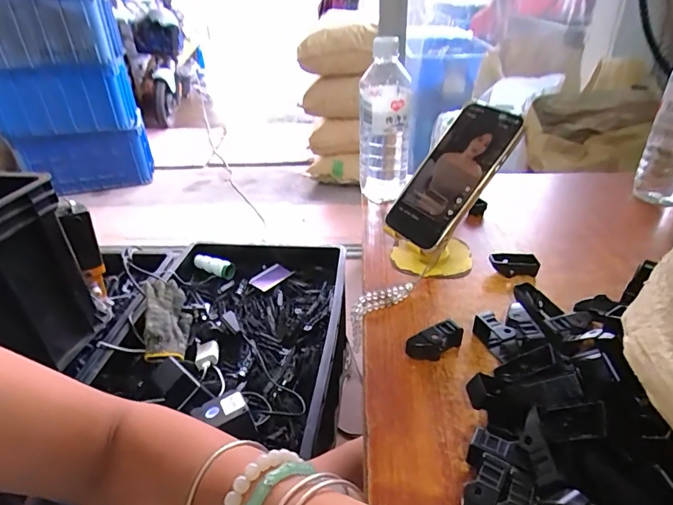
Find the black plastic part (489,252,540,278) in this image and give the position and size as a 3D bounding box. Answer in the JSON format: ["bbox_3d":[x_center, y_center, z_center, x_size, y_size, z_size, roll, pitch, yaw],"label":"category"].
[{"bbox_3d":[0.191,0.013,0.462,0.049,0.016,0.025,8,34,16],"label":"black plastic part"}]

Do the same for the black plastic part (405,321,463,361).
[{"bbox_3d":[0.087,0.077,0.370,0.053,0.025,0.015,-18,35,-22],"label":"black plastic part"}]

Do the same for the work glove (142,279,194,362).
[{"bbox_3d":[-0.340,0.131,0.859,0.031,0.101,0.186,-36,48,14],"label":"work glove"}]

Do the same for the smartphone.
[{"bbox_3d":[0.122,-0.082,0.454,0.160,0.017,0.078,-53,46,4],"label":"smartphone"}]

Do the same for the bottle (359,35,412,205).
[{"bbox_3d":[0.065,-0.169,0.583,0.068,0.202,0.068,2,33,7],"label":"bottle"}]

